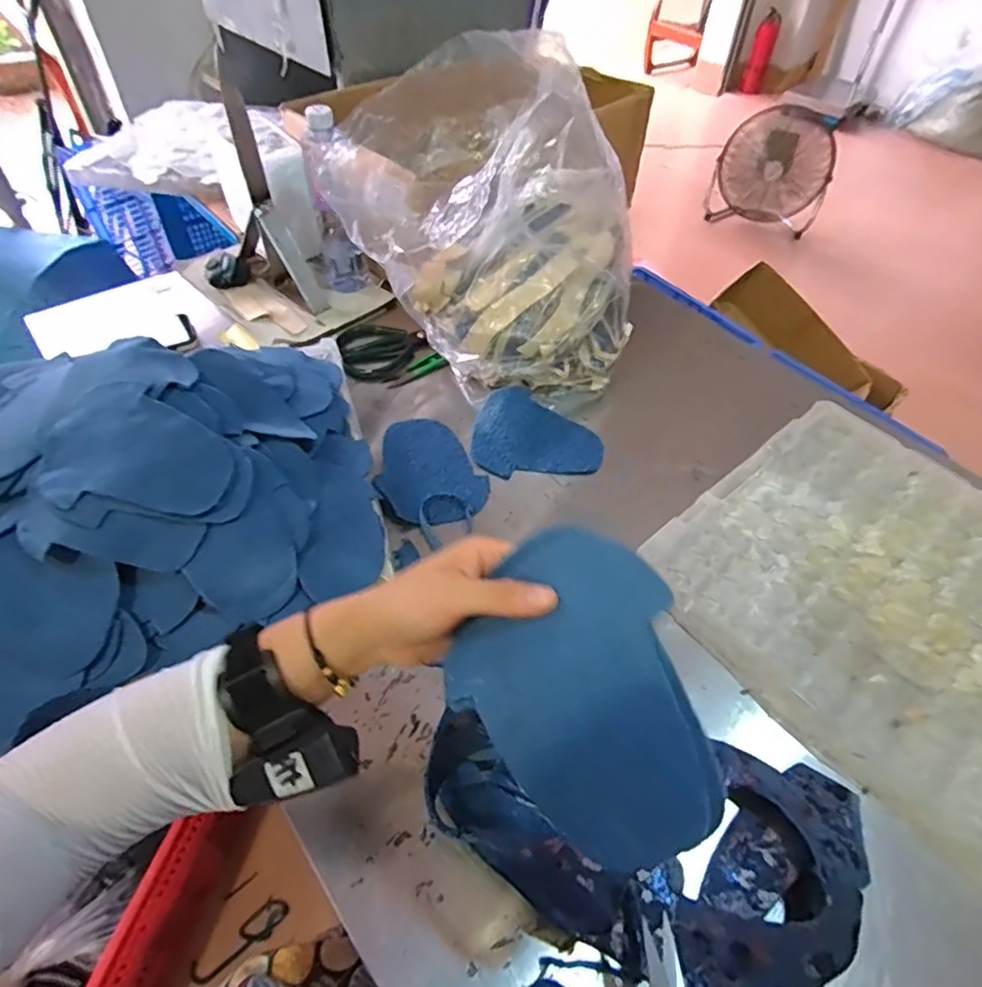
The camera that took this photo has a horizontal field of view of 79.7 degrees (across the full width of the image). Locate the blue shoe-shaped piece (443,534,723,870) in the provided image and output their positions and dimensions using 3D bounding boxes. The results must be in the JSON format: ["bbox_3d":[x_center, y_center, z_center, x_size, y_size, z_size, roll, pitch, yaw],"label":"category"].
[{"bbox_3d":[0.052,0.096,0.298,0.150,0.013,0.118,41,91,24],"label":"blue shoe-shaped piece"}]

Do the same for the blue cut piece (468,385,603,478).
[{"bbox_3d":[0.055,-0.073,0.698,0.148,0.029,0.113,1,50,-1],"label":"blue cut piece"}]

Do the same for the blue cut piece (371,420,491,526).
[{"bbox_3d":[-0.077,-0.030,0.664,0.111,0.020,0.169,-25,56,-21],"label":"blue cut piece"}]

